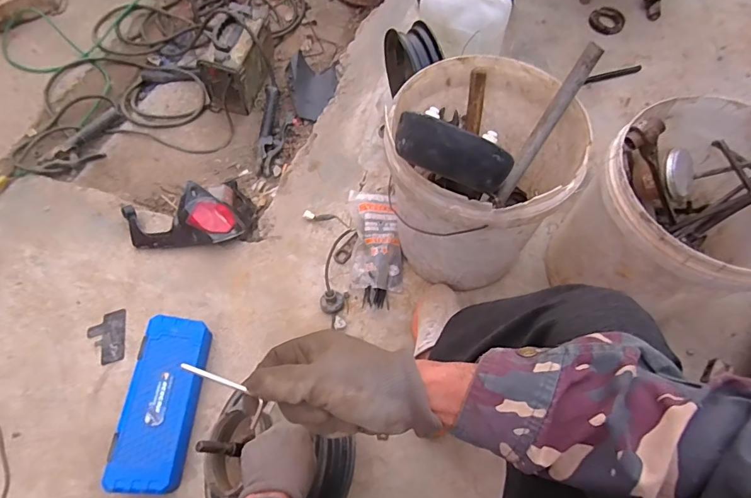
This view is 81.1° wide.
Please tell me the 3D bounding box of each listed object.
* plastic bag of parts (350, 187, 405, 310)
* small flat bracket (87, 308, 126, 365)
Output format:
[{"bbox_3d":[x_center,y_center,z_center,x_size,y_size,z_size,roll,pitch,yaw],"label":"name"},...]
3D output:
[{"bbox_3d":[0.002,-0.004,0.977,0.112,0.070,0.256,-2,65,-5],"label":"plastic bag of parts"},{"bbox_3d":[-0.604,0.199,0.984,0.085,0.010,0.122,-13,66,-10],"label":"small flat bracket"}]

